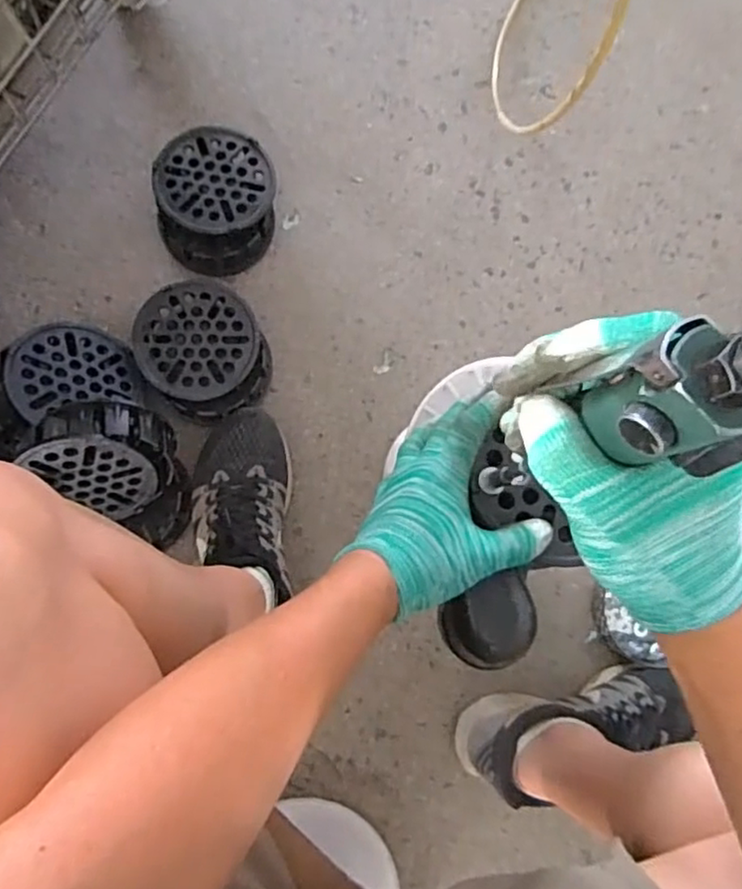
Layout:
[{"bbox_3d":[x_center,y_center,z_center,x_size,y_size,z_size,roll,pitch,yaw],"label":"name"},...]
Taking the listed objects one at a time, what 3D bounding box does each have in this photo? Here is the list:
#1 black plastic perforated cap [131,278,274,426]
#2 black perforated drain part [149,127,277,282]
[{"bbox_3d":[-0.191,-0.106,0.733,0.139,0.051,0.158,-28,87,-8],"label":"black plastic perforated cap"},{"bbox_3d":[-0.180,-0.285,0.750,0.129,0.062,0.163,4,83,-6],"label":"black perforated drain part"}]

